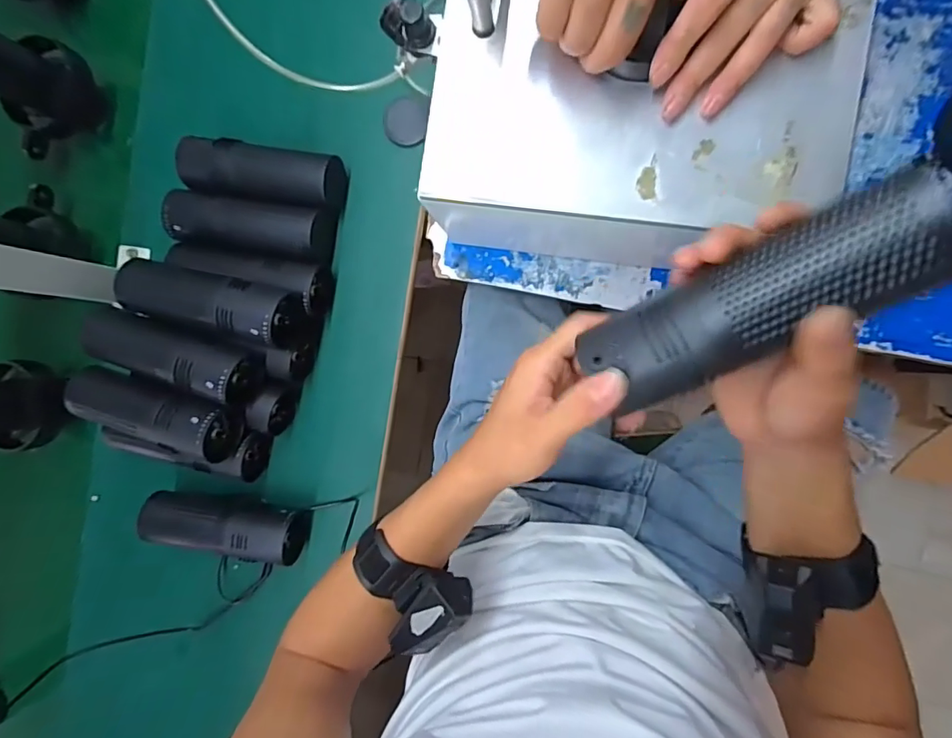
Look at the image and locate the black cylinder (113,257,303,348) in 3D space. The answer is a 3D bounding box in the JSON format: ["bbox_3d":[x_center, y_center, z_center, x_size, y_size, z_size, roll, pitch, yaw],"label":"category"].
[{"bbox_3d":[-0.254,-0.064,0.479,0.165,0.056,0.056,15,93,7],"label":"black cylinder"}]

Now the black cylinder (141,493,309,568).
[{"bbox_3d":[-0.268,0.165,0.532,0.163,0.060,0.066,3,92,7],"label":"black cylinder"}]

